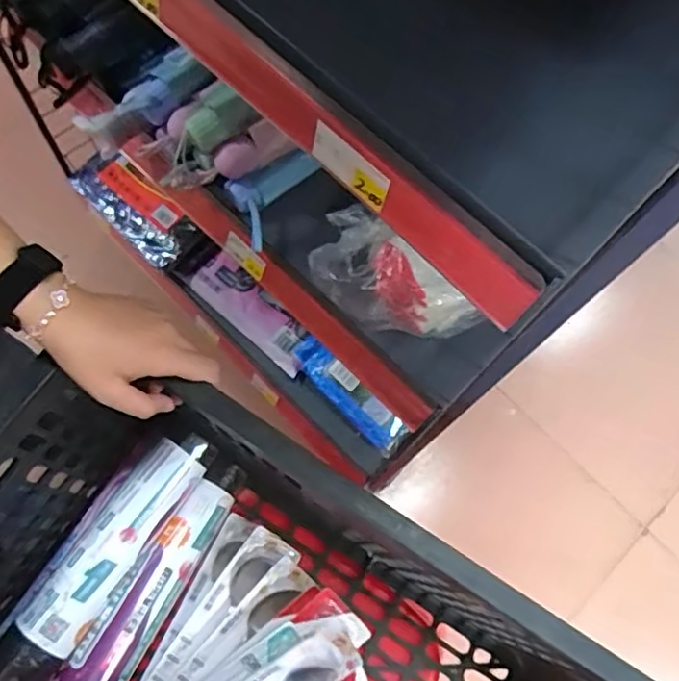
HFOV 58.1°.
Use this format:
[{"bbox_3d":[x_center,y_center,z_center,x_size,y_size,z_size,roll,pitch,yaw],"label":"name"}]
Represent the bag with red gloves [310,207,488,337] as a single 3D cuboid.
[{"bbox_3d":[0.048,-0.067,0.640,0.101,0.074,0.187,-42,77,-15],"label":"bag with red gloves"}]

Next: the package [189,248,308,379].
[{"bbox_3d":[-0.144,-0.047,1.047,0.242,0.034,0.084,41,95,11],"label":"package"}]

